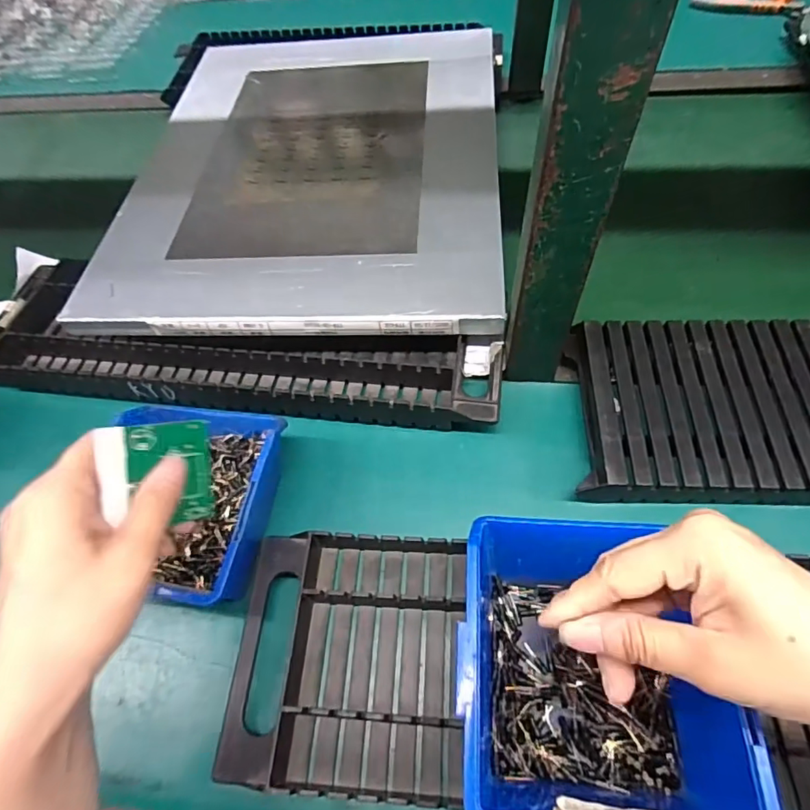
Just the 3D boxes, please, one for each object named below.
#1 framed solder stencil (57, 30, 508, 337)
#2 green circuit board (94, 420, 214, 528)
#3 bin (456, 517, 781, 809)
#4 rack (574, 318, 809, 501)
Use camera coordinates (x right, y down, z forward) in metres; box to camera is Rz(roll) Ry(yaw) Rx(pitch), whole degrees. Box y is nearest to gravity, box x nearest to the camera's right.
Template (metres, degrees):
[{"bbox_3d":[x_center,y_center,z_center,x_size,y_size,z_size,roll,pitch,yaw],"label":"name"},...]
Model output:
[{"bbox_3d":[-0.090,-0.258,0.514,0.361,0.018,0.455,1,59,5],"label":"framed solder stencil"},{"bbox_3d":[-0.121,0.034,0.249,0.005,0.056,0.049,-6,87,32],"label":"green circuit board"},{"bbox_3d":[0.091,0.123,0.247,0.118,0.061,0.131,2,60,6],"label":"bin"},{"bbox_3d":[0.339,0.006,0.349,0.422,0.038,0.138,1,59,5],"label":"rack"}]

